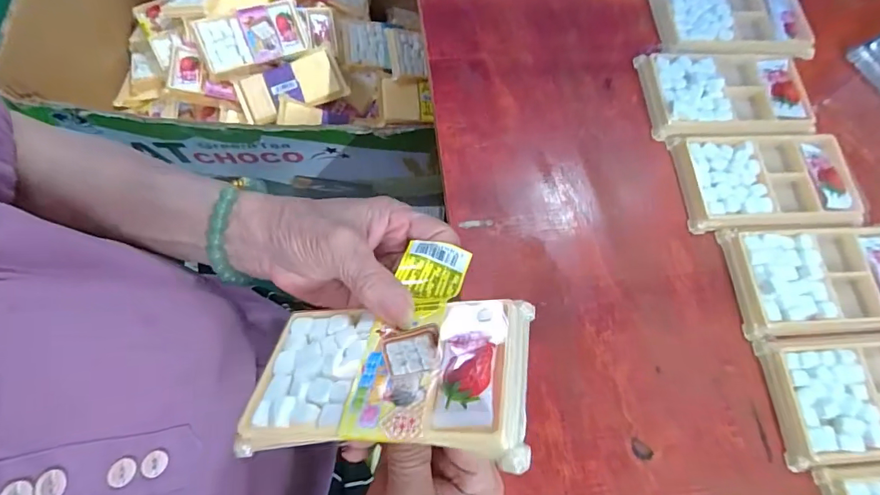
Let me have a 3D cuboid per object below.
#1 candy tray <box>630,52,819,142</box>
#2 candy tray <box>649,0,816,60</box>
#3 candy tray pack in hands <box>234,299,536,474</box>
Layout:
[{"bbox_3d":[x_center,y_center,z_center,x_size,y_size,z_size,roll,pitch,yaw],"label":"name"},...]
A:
[{"bbox_3d":[0.237,-0.126,0.368,0.135,0.011,0.079,-2,71,-4],"label":"candy tray"},{"bbox_3d":[0.259,-0.203,0.398,0.137,0.016,0.083,-2,71,-3],"label":"candy tray"},{"bbox_3d":[-0.026,0.058,0.210,0.131,0.012,0.072,-6,42,19],"label":"candy tray pack in hands"}]

